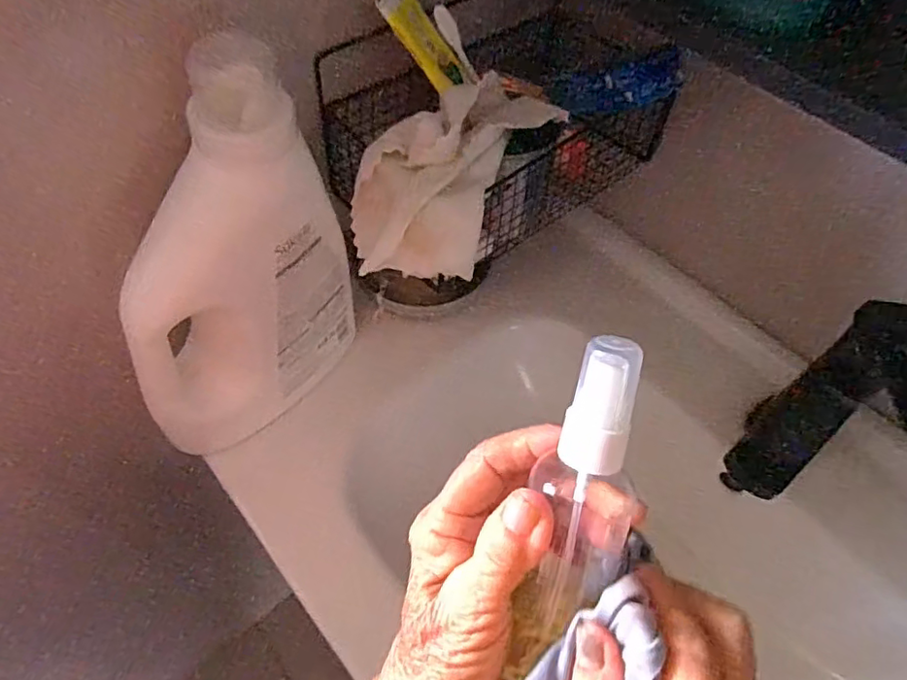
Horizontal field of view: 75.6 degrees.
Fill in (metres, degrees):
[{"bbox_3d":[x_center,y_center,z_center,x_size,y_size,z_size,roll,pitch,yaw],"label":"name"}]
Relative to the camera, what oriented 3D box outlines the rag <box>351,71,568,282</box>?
[{"bbox_3d":[-0.007,-0.126,0.426,0.109,0.073,0.179,22,58,12],"label":"rag"}]

